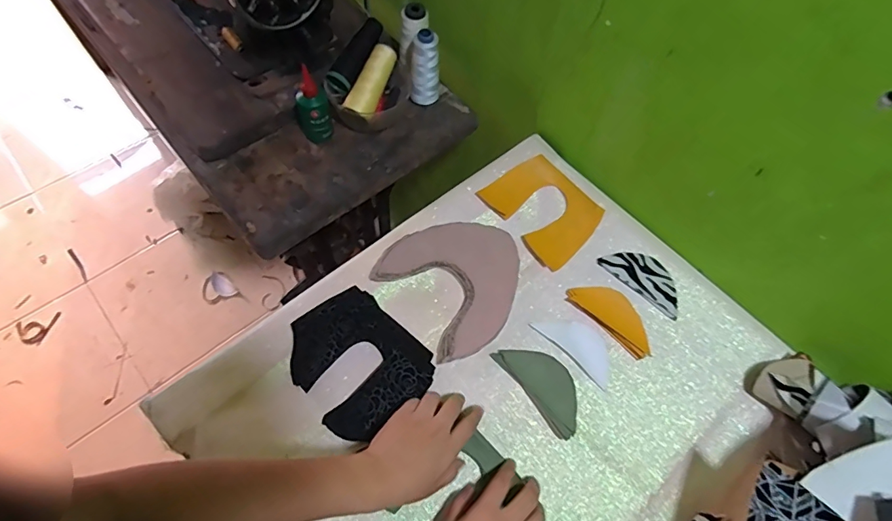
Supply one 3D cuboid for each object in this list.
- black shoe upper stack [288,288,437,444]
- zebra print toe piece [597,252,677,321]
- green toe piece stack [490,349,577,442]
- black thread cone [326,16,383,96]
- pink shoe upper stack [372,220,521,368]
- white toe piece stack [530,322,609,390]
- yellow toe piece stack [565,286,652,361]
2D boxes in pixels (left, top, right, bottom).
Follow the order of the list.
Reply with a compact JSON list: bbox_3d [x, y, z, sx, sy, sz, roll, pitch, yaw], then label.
[{"bbox_3d":[-0.102,0.112,0.532,0.128,0.019,0.149,-37,71,-21],"label":"black shoe upper stack"},{"bbox_3d":[0.261,0.021,0.612,0.112,0.005,0.055,39,76,15],"label":"zebra print toe piece"},{"bbox_3d":[0.115,0.139,0.537,0.059,0.011,0.117,-33,69,-19],"label":"green toe piece stack"},{"bbox_3d":[-0.125,-0.297,0.673,0.035,0.035,0.123,27,79,10],"label":"black thread cone"},{"bbox_3d":[0.021,0.018,0.586,0.170,0.021,0.160,-36,70,-20],"label":"pink shoe upper stack"},{"bbox_3d":[0.160,0.098,0.563,0.104,0.004,0.050,41,67,16],"label":"white toe piece stack"},{"bbox_3d":[0.208,0.066,0.576,0.112,0.005,0.054,42,67,17],"label":"yellow toe piece stack"}]

